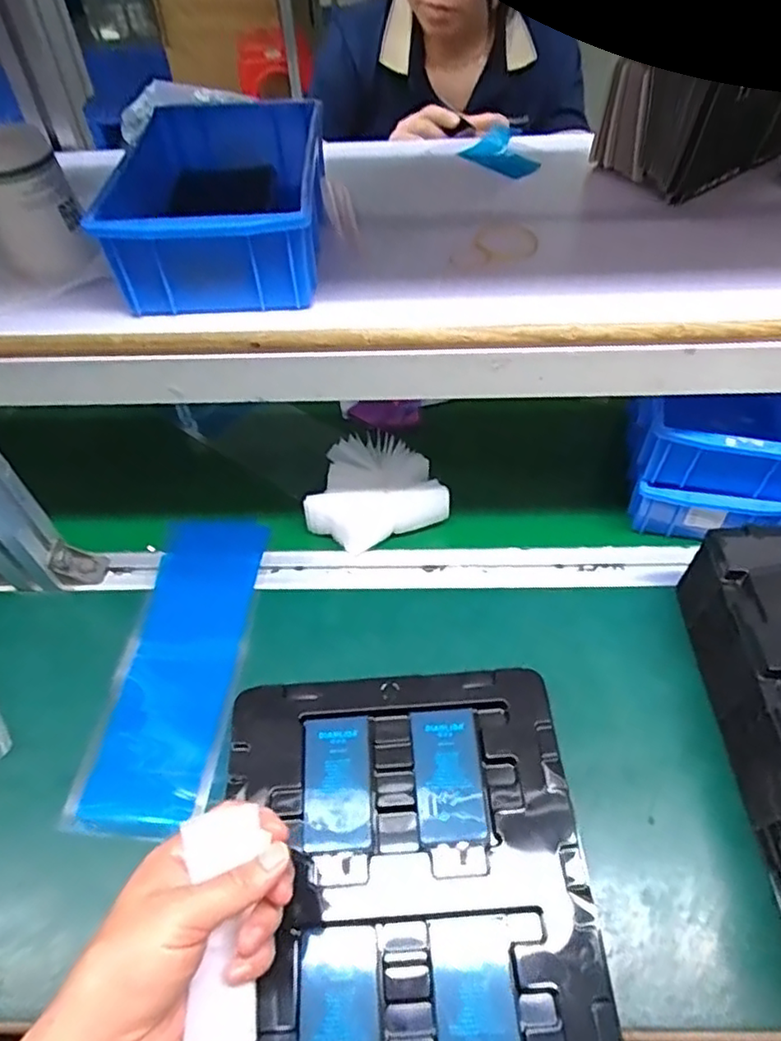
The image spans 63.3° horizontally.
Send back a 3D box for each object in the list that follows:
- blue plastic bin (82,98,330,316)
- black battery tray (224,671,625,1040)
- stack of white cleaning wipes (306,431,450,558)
[{"bbox_3d":[-0.113,-0.226,0.444,0.127,0.061,0.209,-4,50,0],"label":"blue plastic bin"},{"bbox_3d":[0.009,0.228,0.379,0.217,0.029,0.272,-4,50,-1],"label":"black battery tray"},{"bbox_3d":[-0.020,-0.029,0.585,0.123,0.043,0.096,-16,51,-10],"label":"stack of white cleaning wipes"}]

